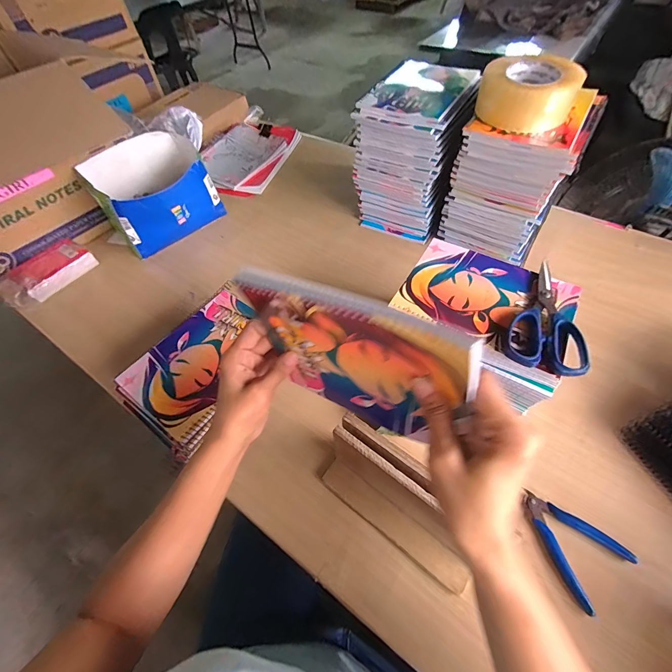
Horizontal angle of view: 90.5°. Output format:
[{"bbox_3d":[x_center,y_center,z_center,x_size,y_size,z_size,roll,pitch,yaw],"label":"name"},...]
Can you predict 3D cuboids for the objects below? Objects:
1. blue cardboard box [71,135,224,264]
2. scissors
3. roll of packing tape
[{"bbox_3d":[-0.382,-0.313,0.714,0.233,0.122,0.217,-32,59,-17],"label":"blue cardboard box"},{"bbox_3d":[0.244,-0.028,0.383,0.078,0.011,0.159,16,58,14],"label":"scissors"},{"bbox_3d":[0.275,-0.352,0.481,0.128,0.055,0.118,23,60,19],"label":"roll of packing tape"}]

